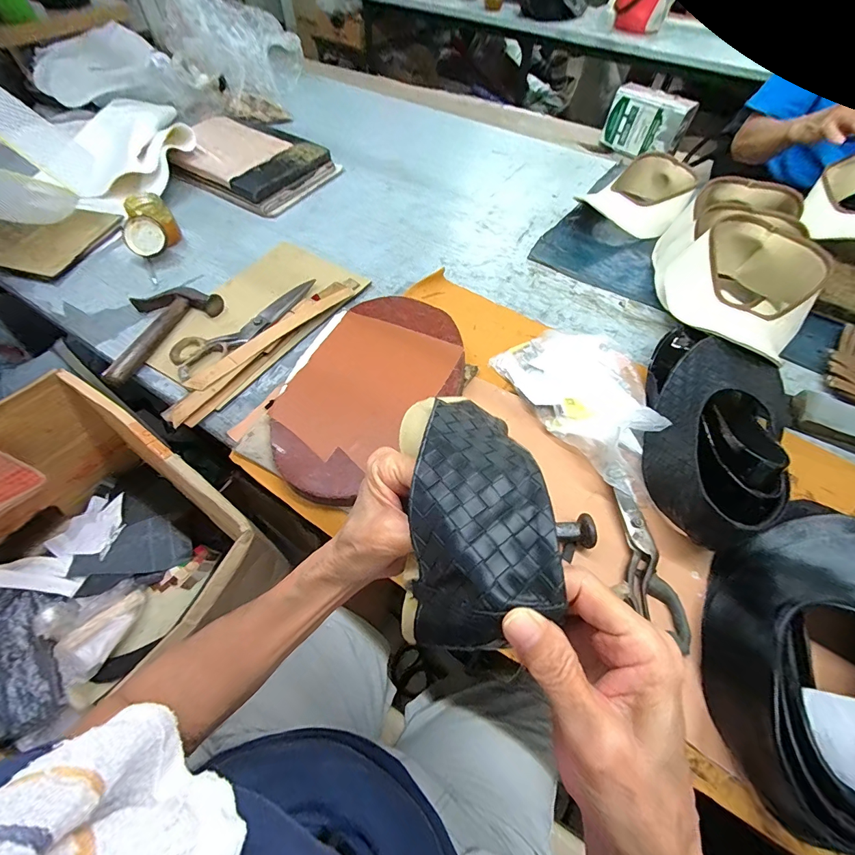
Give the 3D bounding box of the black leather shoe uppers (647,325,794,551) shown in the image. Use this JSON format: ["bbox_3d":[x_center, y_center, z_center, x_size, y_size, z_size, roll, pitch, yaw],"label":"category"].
[{"bbox_3d":[0.320,0.006,0.413,0.133,0.092,0.260,15,59,9],"label":"black leather shoe uppers"}]

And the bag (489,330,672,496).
[{"bbox_3d":[0.202,-0.041,0.471,0.144,0.044,0.225,-26,62,-15],"label":"bag"}]

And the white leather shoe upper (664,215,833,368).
[{"bbox_3d":[0.417,-0.183,0.518,0.179,0.114,0.123,34,64,19],"label":"white leather shoe upper"}]

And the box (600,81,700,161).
[{"bbox_3d":[0.696,-0.968,1.227,0.078,0.148,0.246,-38,66,-23],"label":"box"}]

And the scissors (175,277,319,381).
[{"bbox_3d":[-0.242,-0.142,0.527,0.222,0.009,0.067,-40,66,-22],"label":"scissors"}]

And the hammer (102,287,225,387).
[{"bbox_3d":[-0.380,-0.137,0.520,0.103,0.023,0.176,25,61,14],"label":"hammer"}]

